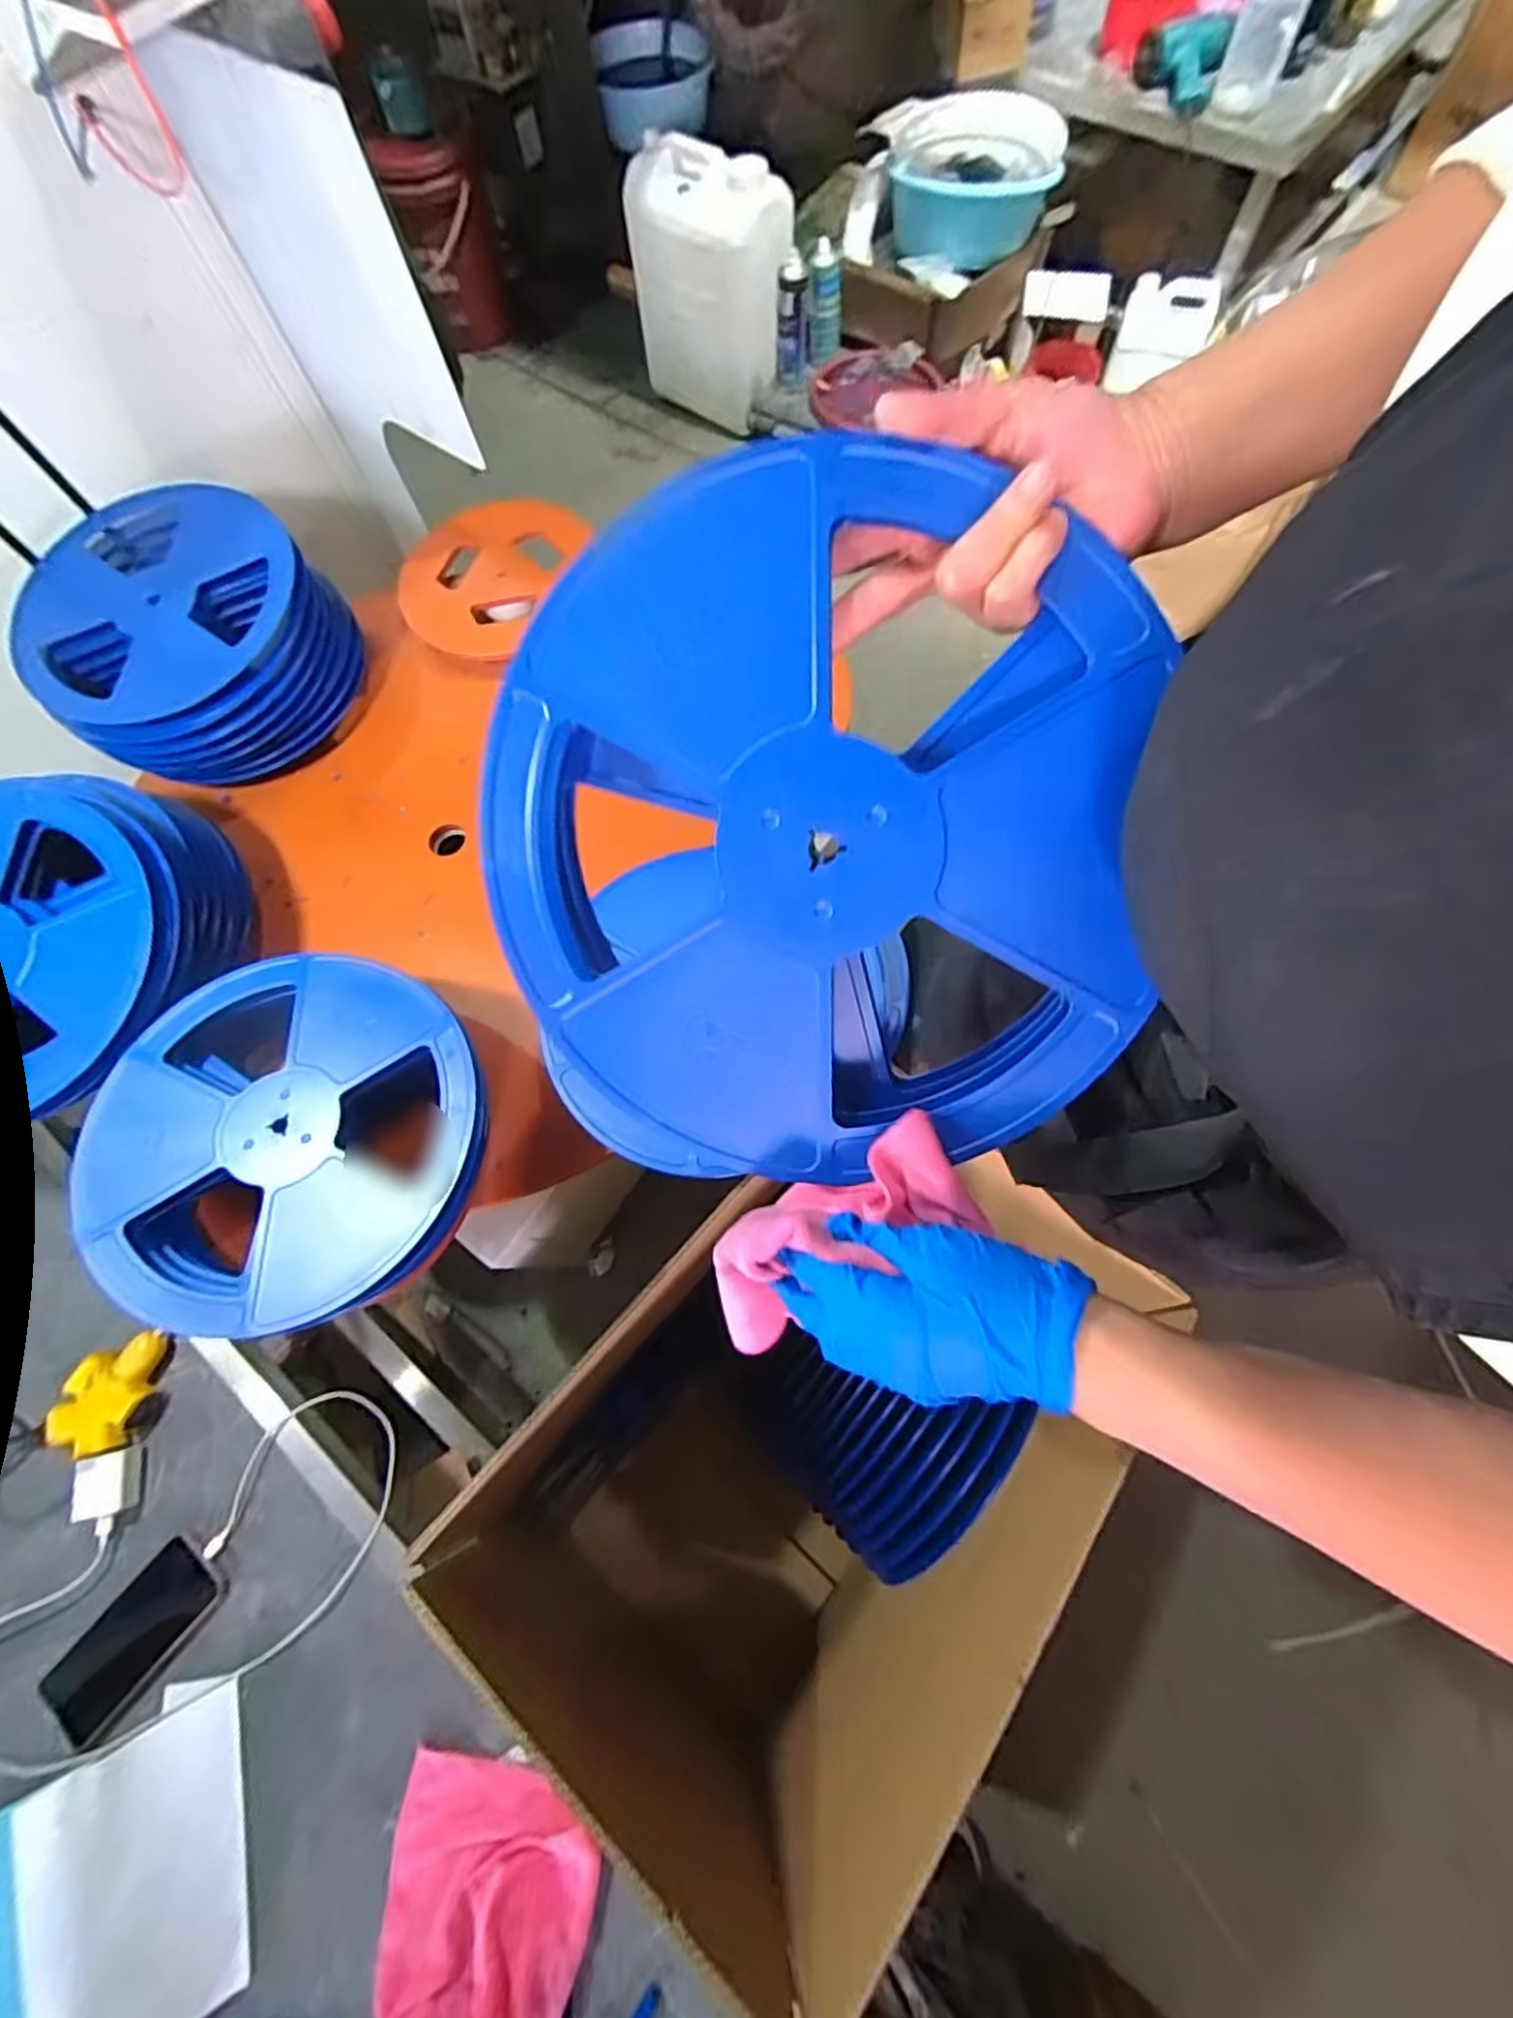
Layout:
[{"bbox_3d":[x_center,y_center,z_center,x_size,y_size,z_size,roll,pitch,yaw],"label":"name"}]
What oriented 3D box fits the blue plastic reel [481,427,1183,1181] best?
[{"bbox_3d":[0.022,-0.076,0.333,0.287,0.032,0.303,0,102,8],"label":"blue plastic reel"}]

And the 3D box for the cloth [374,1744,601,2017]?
[{"bbox_3d":[-0.223,0.751,0.550,0.163,0.052,0.241,3,71,4],"label":"cloth"}]

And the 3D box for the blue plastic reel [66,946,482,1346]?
[{"bbox_3d":[-0.408,0.103,0.617,0.332,0.039,0.322,2,71,3],"label":"blue plastic reel"}]

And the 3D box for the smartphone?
[{"bbox_3d":[-0.577,0.583,0.655,0.079,0.005,0.166,38,77,14],"label":"smartphone"}]

